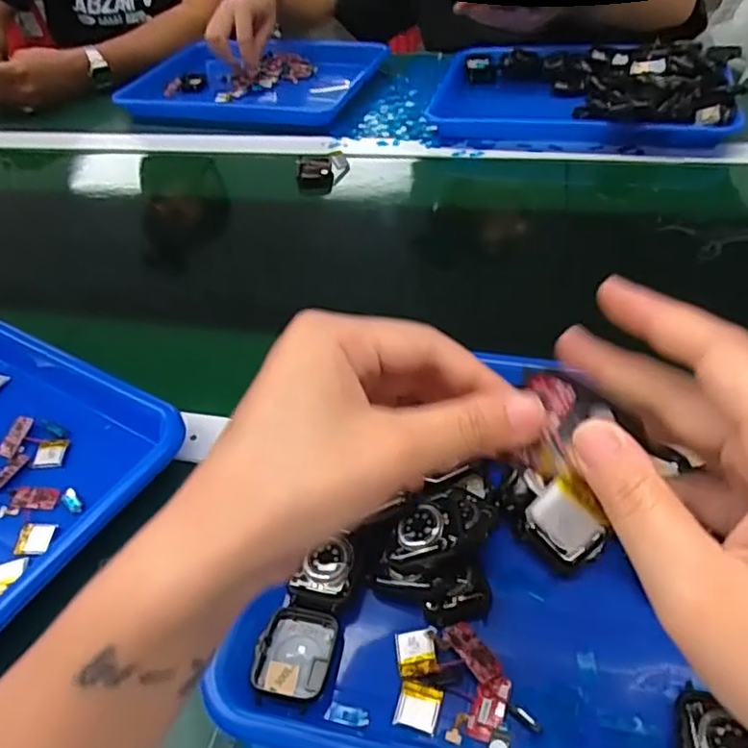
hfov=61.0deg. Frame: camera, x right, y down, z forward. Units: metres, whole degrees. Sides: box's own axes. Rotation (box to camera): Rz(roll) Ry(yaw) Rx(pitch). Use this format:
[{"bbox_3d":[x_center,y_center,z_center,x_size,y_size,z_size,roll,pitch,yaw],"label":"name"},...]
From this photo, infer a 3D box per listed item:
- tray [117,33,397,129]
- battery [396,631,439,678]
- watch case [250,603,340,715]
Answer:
[{"bbox_3d":[-0.166,-0.413,0.894,0.328,0.034,0.234,9,48,15],"label":"tray"},{"bbox_3d":[0.020,0.132,0.301,0.018,0.006,0.020,-8,46,-1],"label":"battery"},{"bbox_3d":[-0.037,0.135,0.307,0.037,0.012,0.045,3,47,11],"label":"watch case"}]

